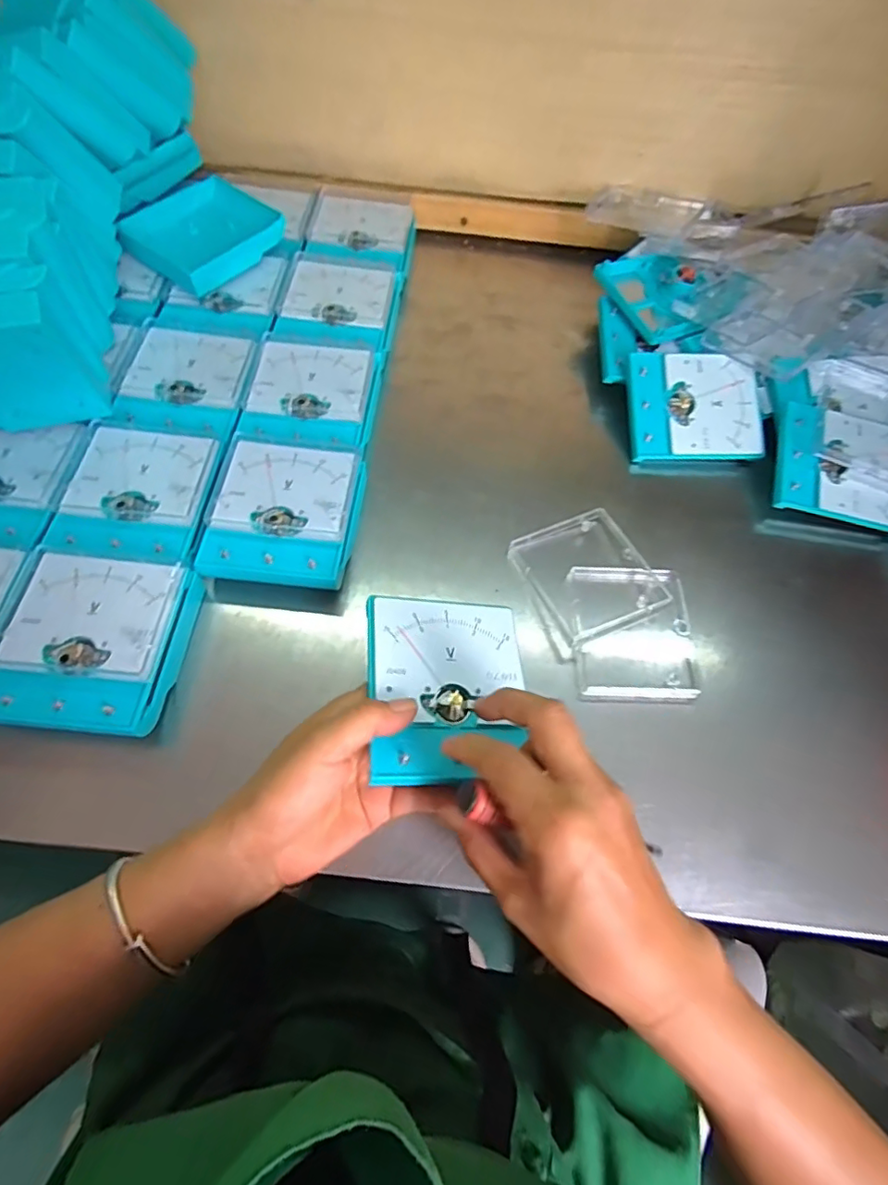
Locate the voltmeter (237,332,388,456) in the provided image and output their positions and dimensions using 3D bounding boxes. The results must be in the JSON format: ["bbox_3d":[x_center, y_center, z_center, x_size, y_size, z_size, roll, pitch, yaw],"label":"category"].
[{"bbox_3d":[-0.109,-0.161,0.468,0.104,0.033,0.120,7,62,0],"label":"voltmeter"}]

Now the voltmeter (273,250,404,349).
[{"bbox_3d":[-0.097,-0.267,0.527,0.102,0.036,0.117,9,62,1],"label":"voltmeter"}]

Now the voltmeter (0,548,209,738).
[{"bbox_3d":[-0.227,0.032,0.361,0.103,0.034,0.112,7,62,0],"label":"voltmeter"}]

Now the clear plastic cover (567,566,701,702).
[{"bbox_3d":[0.138,0.025,0.401,0.087,0.019,0.103,1,63,-3],"label":"clear plastic cover"}]

